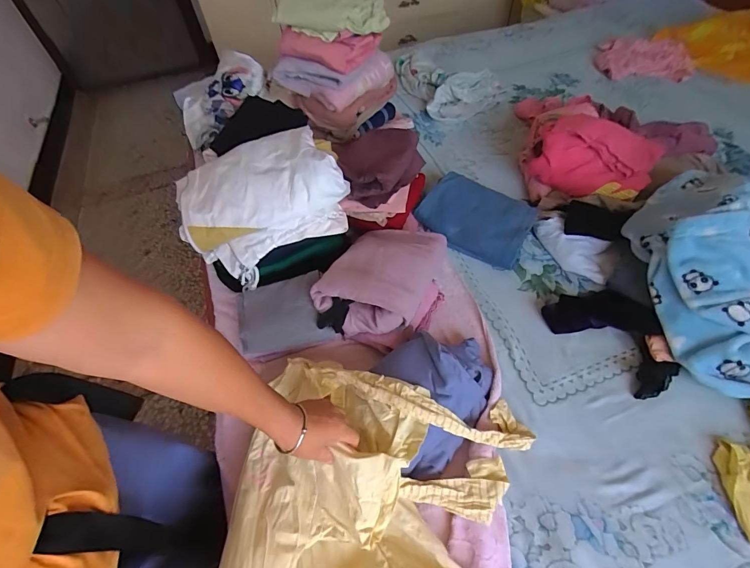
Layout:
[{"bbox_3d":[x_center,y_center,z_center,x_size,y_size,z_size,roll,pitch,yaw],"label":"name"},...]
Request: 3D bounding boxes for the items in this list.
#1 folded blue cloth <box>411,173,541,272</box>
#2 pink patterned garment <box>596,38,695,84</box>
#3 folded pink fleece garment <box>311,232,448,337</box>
[{"bbox_3d":[0.244,-0.166,0.909,0.259,0.035,0.197,25,78,10],"label":"folded blue cloth"},{"bbox_3d":[1.028,-0.874,1.444,0.346,0.098,0.263,1,55,3],"label":"pink patterned garment"},{"bbox_3d":[0.018,-0.025,0.747,0.196,0.072,0.267,22,59,17],"label":"folded pink fleece garment"}]

